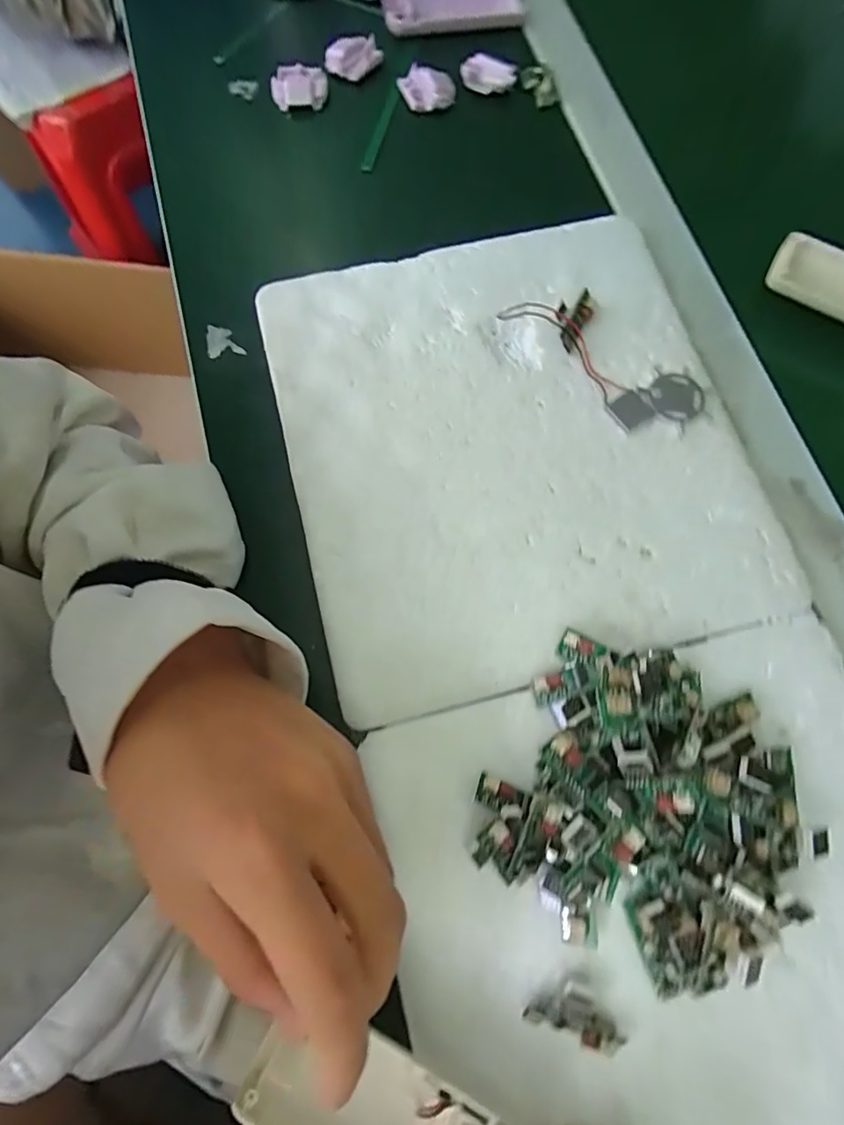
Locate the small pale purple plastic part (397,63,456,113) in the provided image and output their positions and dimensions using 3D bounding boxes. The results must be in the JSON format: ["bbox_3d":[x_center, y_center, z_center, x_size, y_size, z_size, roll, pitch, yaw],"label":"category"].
[{"bbox_3d":[0.002,-0.353,0.379,0.040,0.011,0.027,22,73,5],"label":"small pale purple plastic part"}]

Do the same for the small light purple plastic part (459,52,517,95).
[{"bbox_3d":[0.051,-0.370,0.387,0.039,0.014,0.026,26,73,6],"label":"small light purple plastic part"}]

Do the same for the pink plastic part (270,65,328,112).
[{"bbox_3d":[-0.090,-0.349,0.377,0.041,0.017,0.027,-10,73,-6],"label":"pink plastic part"}]

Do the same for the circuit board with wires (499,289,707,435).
[{"bbox_3d":[0.106,-0.117,0.288,0.116,0.021,0.048,39,75,10],"label":"circuit board with wires"}]

